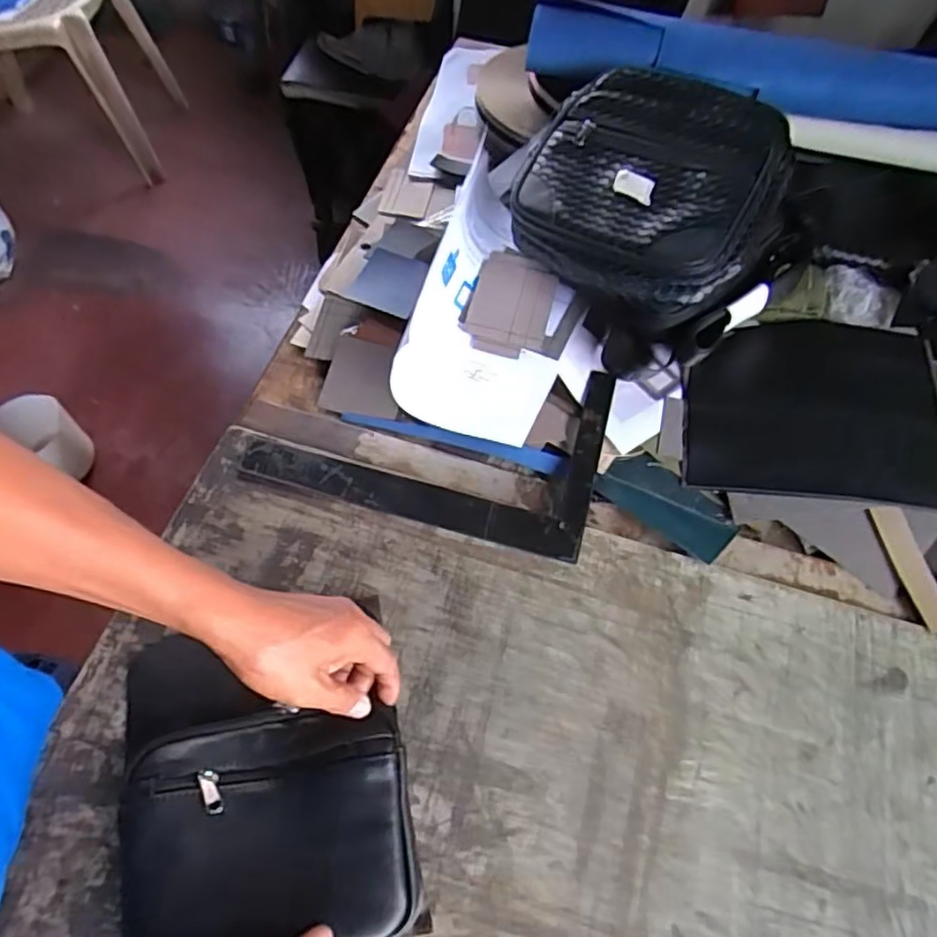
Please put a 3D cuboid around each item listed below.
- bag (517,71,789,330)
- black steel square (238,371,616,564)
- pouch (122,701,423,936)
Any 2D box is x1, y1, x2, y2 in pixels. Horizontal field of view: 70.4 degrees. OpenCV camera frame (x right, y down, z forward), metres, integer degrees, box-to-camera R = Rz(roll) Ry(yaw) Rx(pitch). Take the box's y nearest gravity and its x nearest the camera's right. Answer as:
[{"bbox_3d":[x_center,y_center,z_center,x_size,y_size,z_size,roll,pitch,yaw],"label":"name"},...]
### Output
[{"bbox_3d":[0.173,-0.272,0.649,0.235,0.099,0.244,30,64,14],"label":"bag"},{"bbox_3d":[-0.028,-0.041,0.616,0.300,0.009,0.206,15,61,6],"label":"black steel square"},{"bbox_3d":[-0.130,0.237,0.437,0.183,0.030,0.141,-7,61,-6],"label":"pouch"}]

